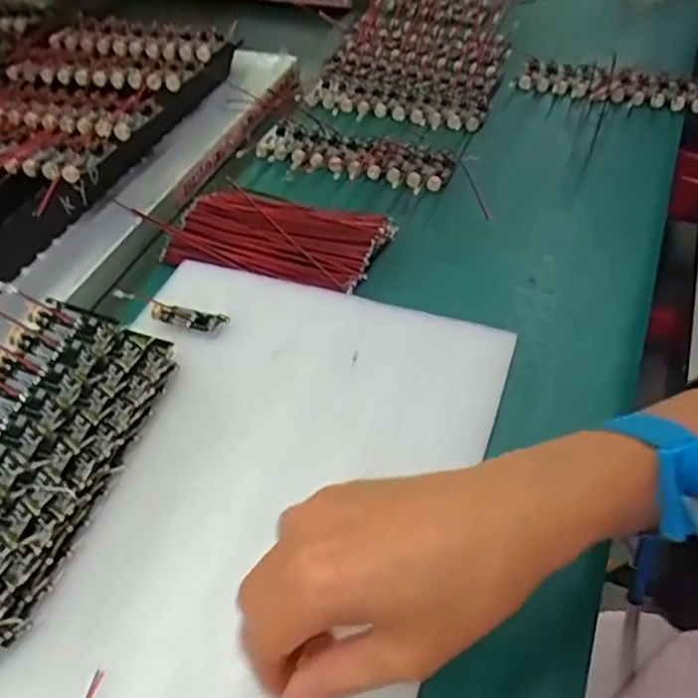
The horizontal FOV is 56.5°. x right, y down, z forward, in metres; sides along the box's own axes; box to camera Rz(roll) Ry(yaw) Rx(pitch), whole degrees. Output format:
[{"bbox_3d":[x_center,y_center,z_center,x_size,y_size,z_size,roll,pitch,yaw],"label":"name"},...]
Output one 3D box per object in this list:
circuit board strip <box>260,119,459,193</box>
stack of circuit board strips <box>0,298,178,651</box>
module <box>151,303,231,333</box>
[{"bbox_3d":[0.001,-0.149,0.507,0.157,0.009,0.065,18,52,18],"label":"circuit board strip"},{"bbox_3d":[-0.149,0.050,0.297,0.074,0.027,0.162,22,52,-1],"label":"stack of circuit board strips"},{"bbox_3d":[-0.094,-0.019,0.385,0.045,0.007,0.015,10,50,12],"label":"module"}]

